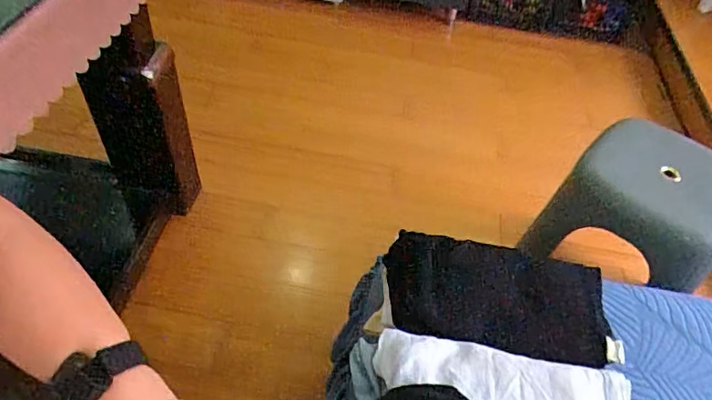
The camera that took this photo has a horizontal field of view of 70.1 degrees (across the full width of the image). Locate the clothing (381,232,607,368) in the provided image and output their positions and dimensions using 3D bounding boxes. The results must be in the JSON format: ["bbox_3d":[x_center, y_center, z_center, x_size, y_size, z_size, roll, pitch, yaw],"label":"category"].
[{"bbox_3d":[0.186,0.134,0.700,0.288,0.147,0.024,6,10,15],"label":"clothing"}]

